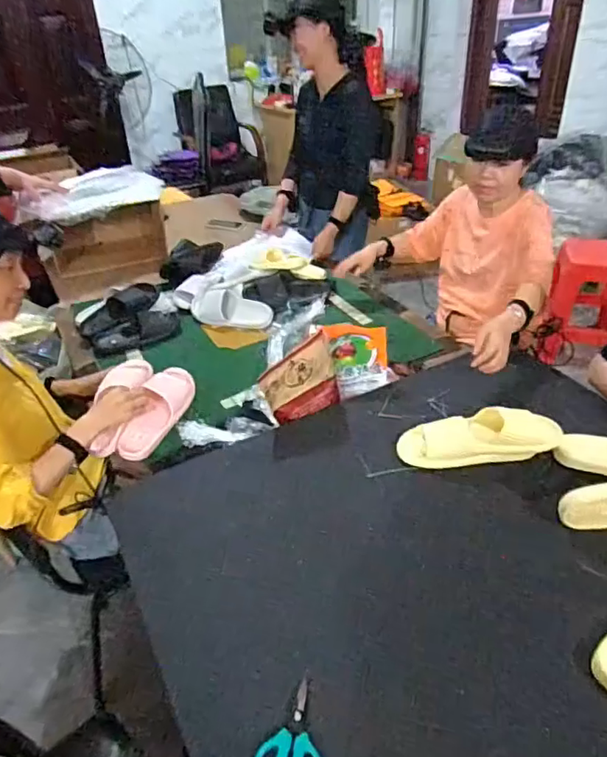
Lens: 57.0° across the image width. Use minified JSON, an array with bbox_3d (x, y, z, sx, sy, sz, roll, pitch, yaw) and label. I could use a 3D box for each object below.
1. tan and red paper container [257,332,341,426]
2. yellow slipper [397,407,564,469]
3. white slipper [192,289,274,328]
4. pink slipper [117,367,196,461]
[{"bbox_3d":[-0.004,0.017,1.189,0.180,0.186,0.048,-27,41,-30],"label":"tan and red paper container"},{"bbox_3d":[0.319,0.111,1.019,0.286,0.094,0.088,1,35,6],"label":"yellow slipper"},{"bbox_3d":[-0.223,-0.216,1.742,0.235,0.093,0.080,8,30,-21],"label":"white slipper"},{"bbox_3d":[-0.314,0.075,1.200,0.103,0.060,0.227,27,61,2],"label":"pink slipper"}]

